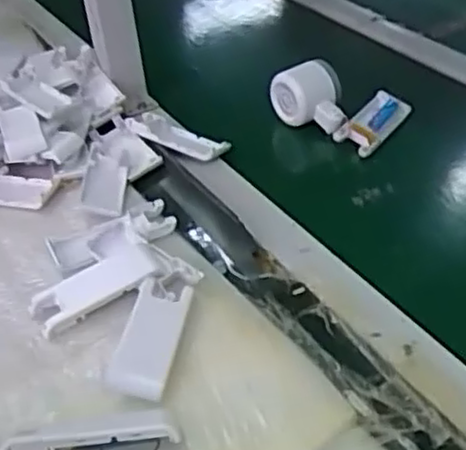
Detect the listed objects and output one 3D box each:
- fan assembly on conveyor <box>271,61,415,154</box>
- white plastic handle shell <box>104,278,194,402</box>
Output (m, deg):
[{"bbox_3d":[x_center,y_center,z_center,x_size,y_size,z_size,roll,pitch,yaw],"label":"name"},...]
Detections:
[{"bbox_3d":[0.111,-0.130,0.751,0.114,0.054,0.087,25,47,34],"label":"fan assembly on conveyor"},{"bbox_3d":[-0.057,0.078,0.514,0.041,0.020,0.099,2,38,9],"label":"white plastic handle shell"}]

